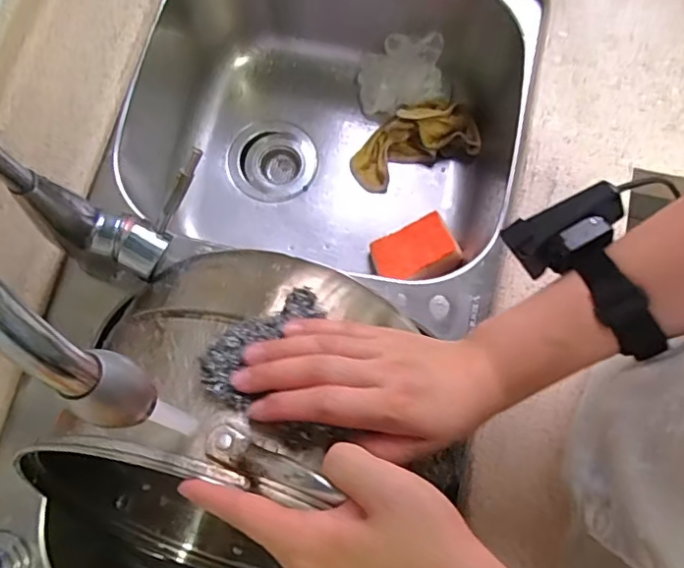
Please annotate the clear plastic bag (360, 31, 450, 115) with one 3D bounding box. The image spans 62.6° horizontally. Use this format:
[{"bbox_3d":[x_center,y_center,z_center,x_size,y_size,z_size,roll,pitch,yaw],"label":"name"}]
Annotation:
[{"bbox_3d":[0.077,-0.261,0.694,0.111,0.092,0.067,11,77,1],"label":"clear plastic bag"}]

